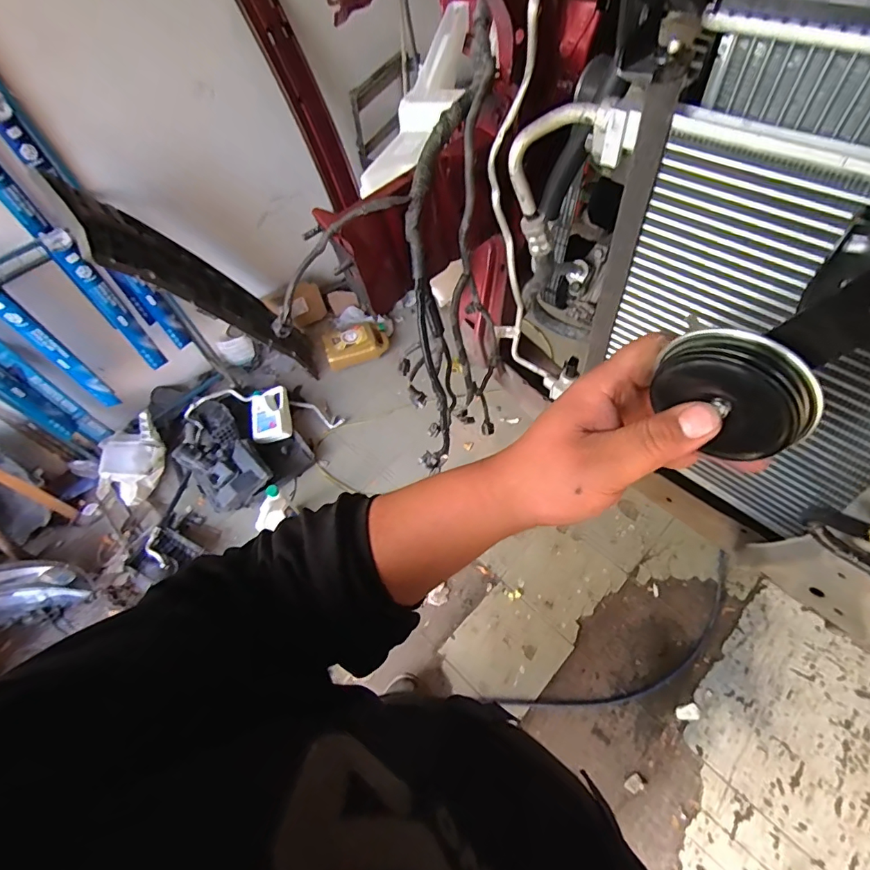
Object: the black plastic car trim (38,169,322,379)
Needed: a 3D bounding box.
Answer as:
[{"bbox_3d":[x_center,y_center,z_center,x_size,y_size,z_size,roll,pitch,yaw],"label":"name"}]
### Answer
[{"bbox_3d":[-0.718,-0.455,1.597,0.111,1.050,0.264,-42,62,9],"label":"black plastic car trim"}]

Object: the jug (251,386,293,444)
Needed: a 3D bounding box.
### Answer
[{"bbox_3d":[-0.660,-0.082,1.844,0.150,0.070,0.229,-12,57,-3],"label":"jug"}]

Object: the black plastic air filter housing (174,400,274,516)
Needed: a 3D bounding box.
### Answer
[{"bbox_3d":[-0.846,0.081,1.784,0.250,0.127,0.469,-36,61,-17],"label":"black plastic air filter housing"}]

